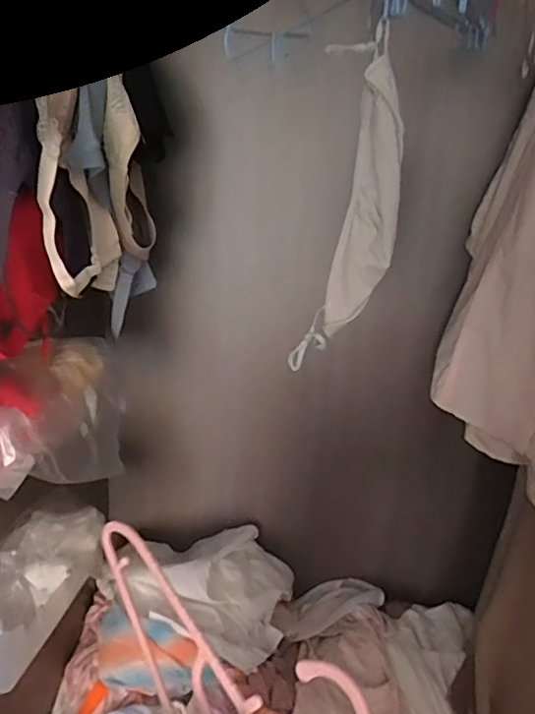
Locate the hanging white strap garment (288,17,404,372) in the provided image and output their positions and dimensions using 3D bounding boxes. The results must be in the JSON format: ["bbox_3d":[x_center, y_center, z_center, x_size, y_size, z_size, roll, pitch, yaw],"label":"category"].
[{"bbox_3d":[0.076,-0.133,0.520,0.081,0.282,0.020,7,17,10],"label":"hanging white strap garment"}]

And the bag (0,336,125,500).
[{"bbox_3d":[-0.258,0.077,0.640,0.111,0.136,0.278,8,17,13],"label":"bag"}]

